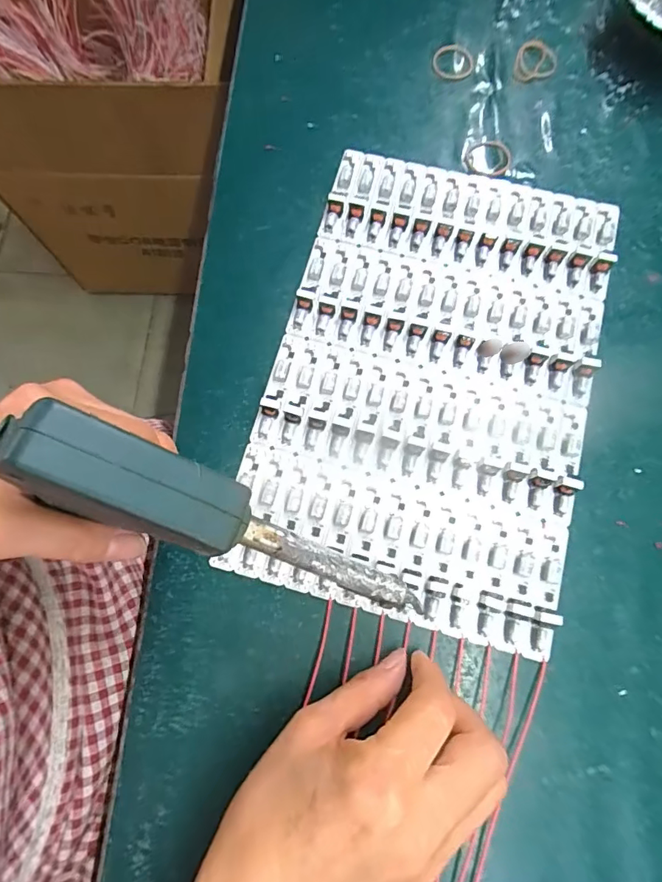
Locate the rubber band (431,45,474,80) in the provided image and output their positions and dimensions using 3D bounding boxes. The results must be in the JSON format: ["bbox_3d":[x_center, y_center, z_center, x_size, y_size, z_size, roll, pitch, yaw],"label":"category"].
[{"bbox_3d":[0.093,-0.290,0.367,0.031,0.004,0.032,7,76,4],"label":"rubber band"}]

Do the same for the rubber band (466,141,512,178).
[{"bbox_3d":[0.112,-0.201,0.344,0.037,0.004,0.027,-27,76,-5],"label":"rubber band"}]

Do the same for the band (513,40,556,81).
[{"bbox_3d":[0.155,-0.288,0.367,0.031,0.006,0.036,12,76,5],"label":"band"}]

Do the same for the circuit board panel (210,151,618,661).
[{"bbox_3d":[0.063,-0.044,0.301,0.190,0.011,0.292,14,76,5],"label":"circuit board panel"}]

